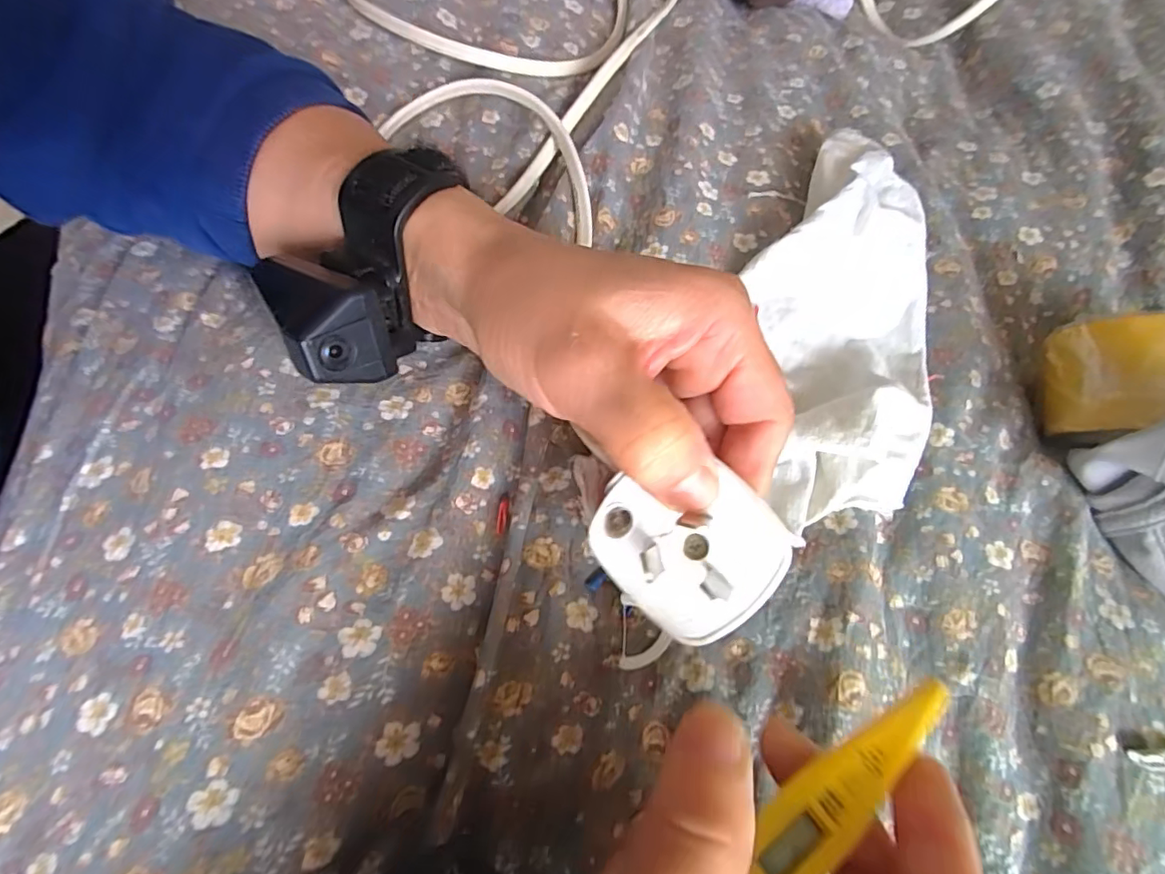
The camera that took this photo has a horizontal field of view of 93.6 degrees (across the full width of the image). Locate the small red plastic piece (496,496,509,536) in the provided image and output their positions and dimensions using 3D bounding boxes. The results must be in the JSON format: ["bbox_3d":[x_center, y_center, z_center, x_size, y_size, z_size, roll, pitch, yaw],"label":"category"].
[{"bbox_3d":[-0.030,0.029,0.206,0.004,0.004,0.015,3,64,-2],"label":"small red plastic piece"}]

